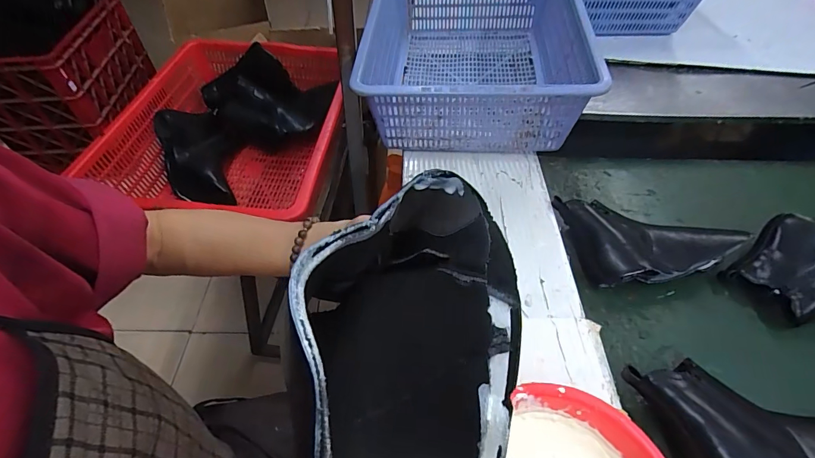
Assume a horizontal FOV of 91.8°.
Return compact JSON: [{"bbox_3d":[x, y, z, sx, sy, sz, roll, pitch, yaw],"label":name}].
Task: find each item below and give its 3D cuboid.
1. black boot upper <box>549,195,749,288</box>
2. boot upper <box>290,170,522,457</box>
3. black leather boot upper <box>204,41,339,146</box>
[{"bbox_3d":[0.350,0.009,0.595,0.206,0.066,0.148,-12,52,-9],"label":"black boot upper"},{"bbox_3d":[0.005,0.049,0.204,0.096,0.096,0.214,9,51,7],"label":"boot upper"},{"bbox_3d":[-0.290,-0.264,0.808,0.276,0.133,0.124,13,52,11],"label":"black leather boot upper"}]

